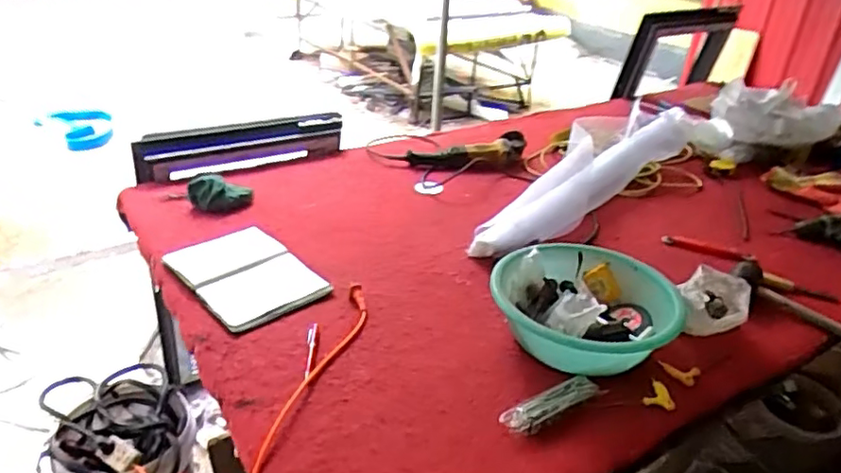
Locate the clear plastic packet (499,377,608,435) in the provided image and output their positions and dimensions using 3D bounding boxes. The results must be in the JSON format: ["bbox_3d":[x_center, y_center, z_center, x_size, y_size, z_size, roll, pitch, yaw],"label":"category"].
[{"bbox_3d":[0.199,0.253,0.924,0.180,0.016,0.046,-17,35,-31],"label":"clear plastic packet"}]

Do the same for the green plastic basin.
[{"bbox_3d":[0.298,0.130,1.074,0.315,0.099,0.303,2,29,-1],"label":"green plastic basin"}]

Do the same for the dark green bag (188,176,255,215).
[{"bbox_3d":[-0.472,-0.097,1.423,0.141,0.071,0.094,13,30,17],"label":"dark green bag"}]

